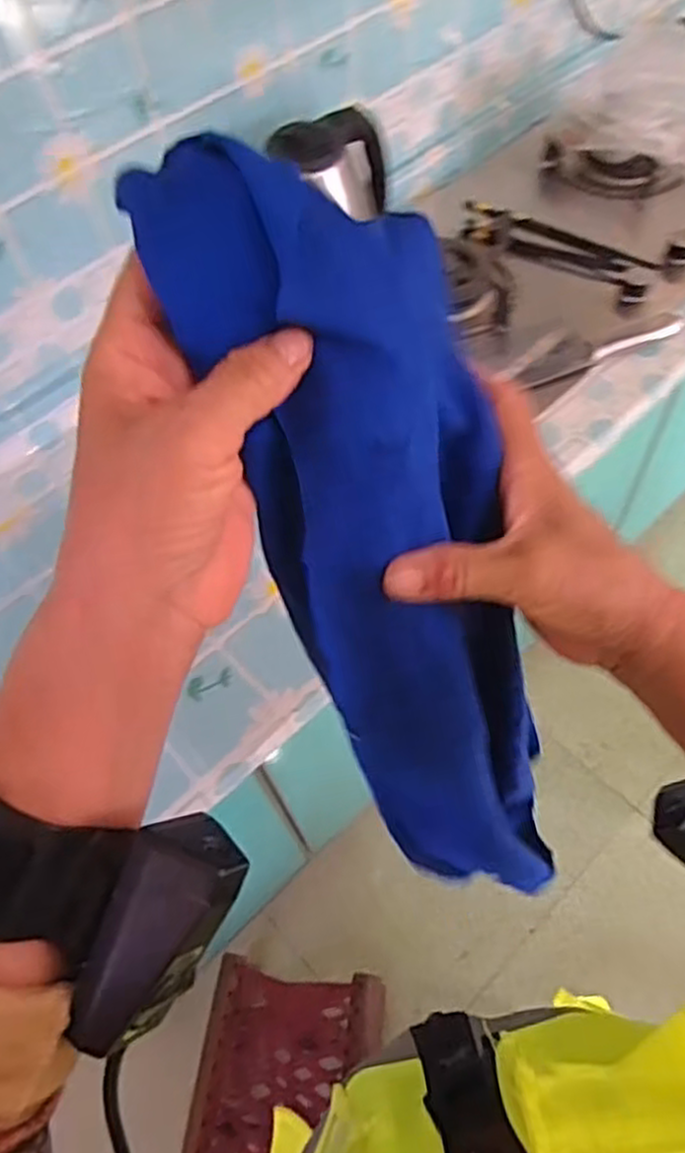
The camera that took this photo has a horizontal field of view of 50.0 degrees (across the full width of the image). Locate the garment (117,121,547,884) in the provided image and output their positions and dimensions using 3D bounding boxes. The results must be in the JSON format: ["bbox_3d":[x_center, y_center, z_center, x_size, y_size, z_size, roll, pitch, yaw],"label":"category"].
[{"bbox_3d":[0.043,0.028,0.361,0.108,0.447,0.049,-35,39,-17],"label":"garment"}]

